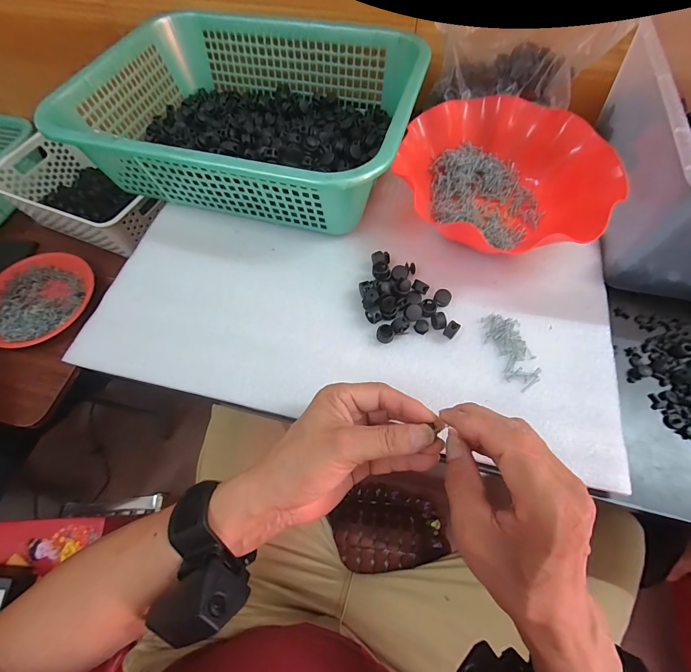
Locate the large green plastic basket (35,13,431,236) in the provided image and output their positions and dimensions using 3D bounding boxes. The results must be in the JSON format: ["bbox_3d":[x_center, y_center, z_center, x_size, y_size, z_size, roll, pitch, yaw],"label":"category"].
[{"bbox_3d":[-0.113,-0.284,0.418,0.388,0.093,0.299,14,66,8],"label":"large green plastic basket"}]

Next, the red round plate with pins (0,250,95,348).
[{"bbox_3d":[-0.565,-0.068,0.625,0.184,0.042,0.202,13,66,7],"label":"red round plate with pins"}]

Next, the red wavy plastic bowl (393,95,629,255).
[{"bbox_3d":[0.175,-0.183,0.389,0.209,0.058,0.192,-1,66,1],"label":"red wavy plastic bowl"}]

